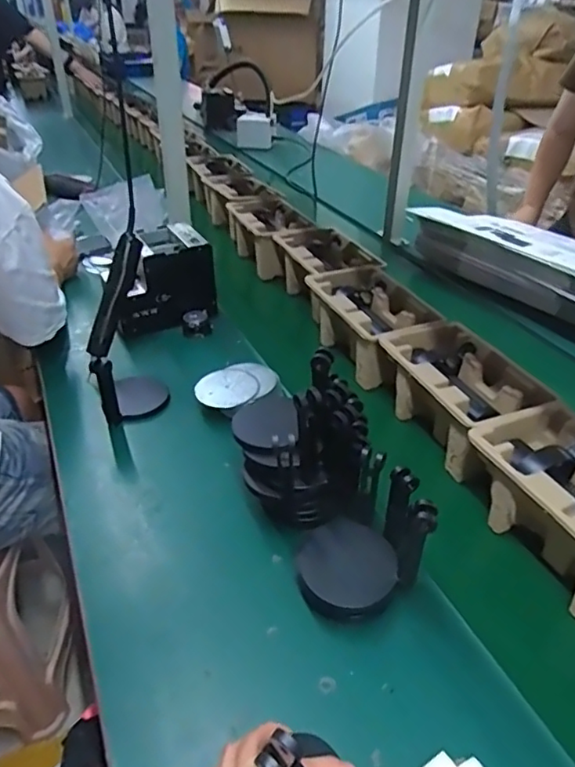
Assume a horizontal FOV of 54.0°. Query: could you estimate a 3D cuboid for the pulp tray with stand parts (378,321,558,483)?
[{"bbox_3d":[0.239,0.019,0.789,0.146,0.096,0.239,-10,39,-17],"label":"pulp tray with stand parts"}]

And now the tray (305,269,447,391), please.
[{"bbox_3d":[0.137,-0.102,0.954,0.147,0.099,0.238,-12,39,-20],"label":"tray"}]

